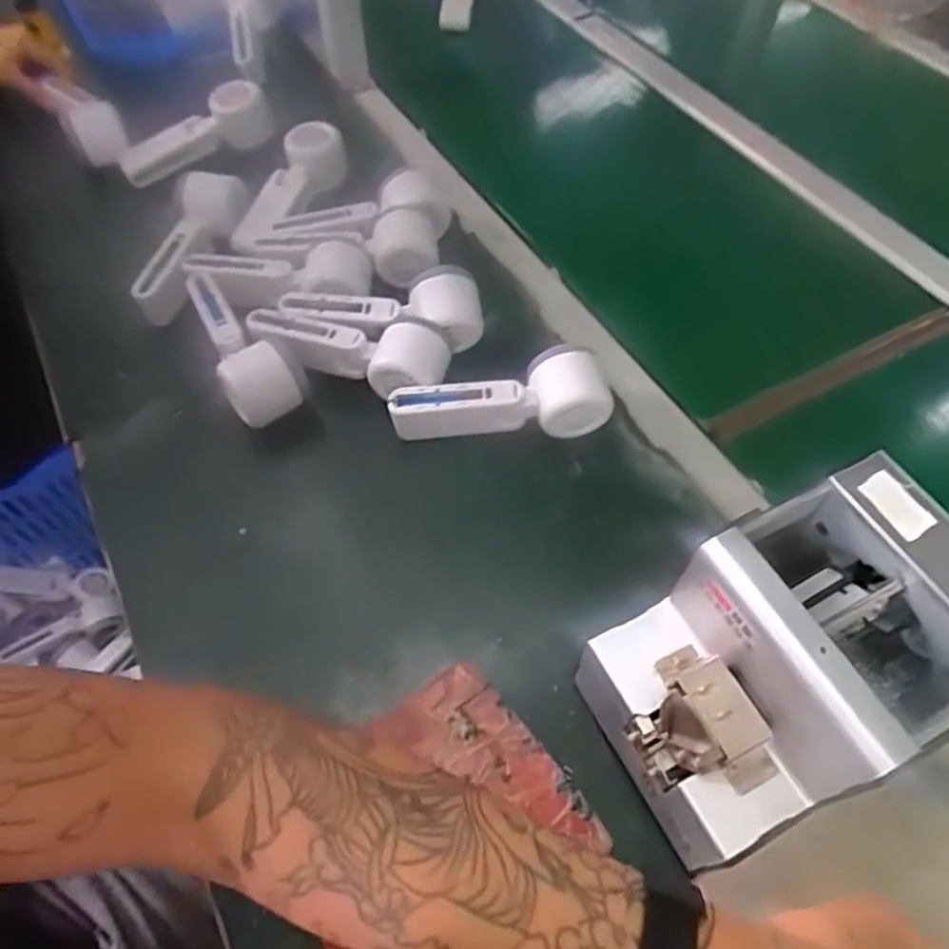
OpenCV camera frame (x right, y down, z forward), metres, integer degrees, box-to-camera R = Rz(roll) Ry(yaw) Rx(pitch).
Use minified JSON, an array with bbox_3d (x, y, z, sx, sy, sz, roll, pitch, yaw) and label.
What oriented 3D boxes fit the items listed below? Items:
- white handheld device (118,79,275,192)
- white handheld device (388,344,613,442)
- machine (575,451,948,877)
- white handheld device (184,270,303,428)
[{"bbox_3d":[-0.293,-0.348,0.737,0.169,0.058,0.070,-26,58,4],"label":"white handheld device"},{"bbox_3d":[0.020,-0.061,0.557,0.170,0.063,0.055,1,56,0],"label":"white handheld device"},{"bbox_3d":[0.167,0.104,0.382,0.175,0.148,0.126,-24,59,-16],"label":"machine"},{"bbox_3d":[-0.198,-0.114,0.595,0.058,0.055,0.162,-23,59,-15],"label":"white handheld device"}]

